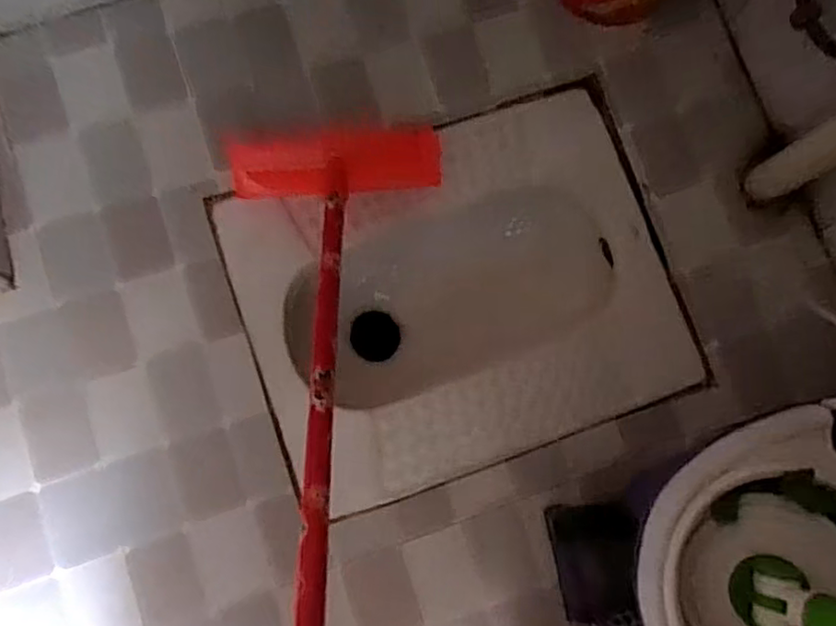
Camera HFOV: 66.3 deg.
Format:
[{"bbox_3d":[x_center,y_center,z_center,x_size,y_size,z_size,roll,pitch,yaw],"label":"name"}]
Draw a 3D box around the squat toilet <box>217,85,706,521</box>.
[{"bbox_3d":[0.051,-0.015,0.874,0.527,0.155,0.417,-20,83,-5],"label":"squat toilet"}]

